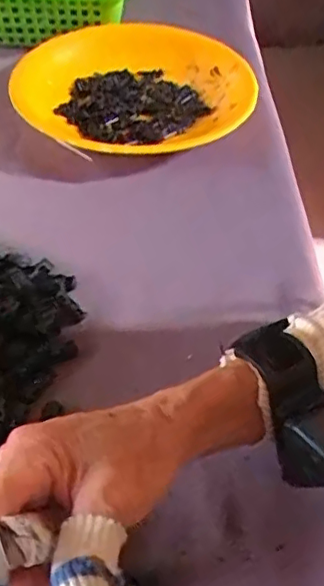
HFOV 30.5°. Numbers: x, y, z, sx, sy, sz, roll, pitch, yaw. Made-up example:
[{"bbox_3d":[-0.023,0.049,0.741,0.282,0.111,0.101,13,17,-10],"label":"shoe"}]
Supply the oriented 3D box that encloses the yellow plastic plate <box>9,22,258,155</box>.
[{"bbox_3d":[-0.028,-0.209,0.619,0.228,0.042,0.235,1,48,-1],"label":"yellow plastic plate"}]

